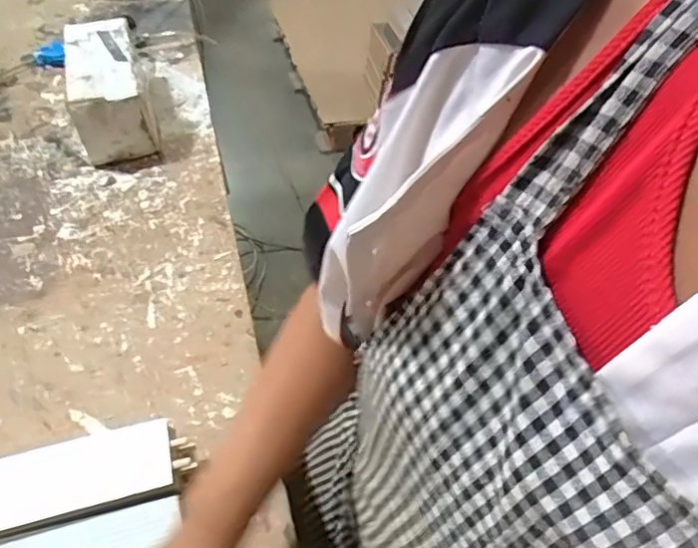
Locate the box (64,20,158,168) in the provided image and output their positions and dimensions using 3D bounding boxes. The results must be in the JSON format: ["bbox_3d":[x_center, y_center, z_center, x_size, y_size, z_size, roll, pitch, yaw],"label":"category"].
[{"bbox_3d":[-0.356,-0.272,0.842,0.098,0.108,0.235,-14,52,-12],"label":"box"}]

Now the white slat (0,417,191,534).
[{"bbox_3d":[-0.248,0.179,0.497,0.189,0.012,0.066,-8,51,-17],"label":"white slat"}]

